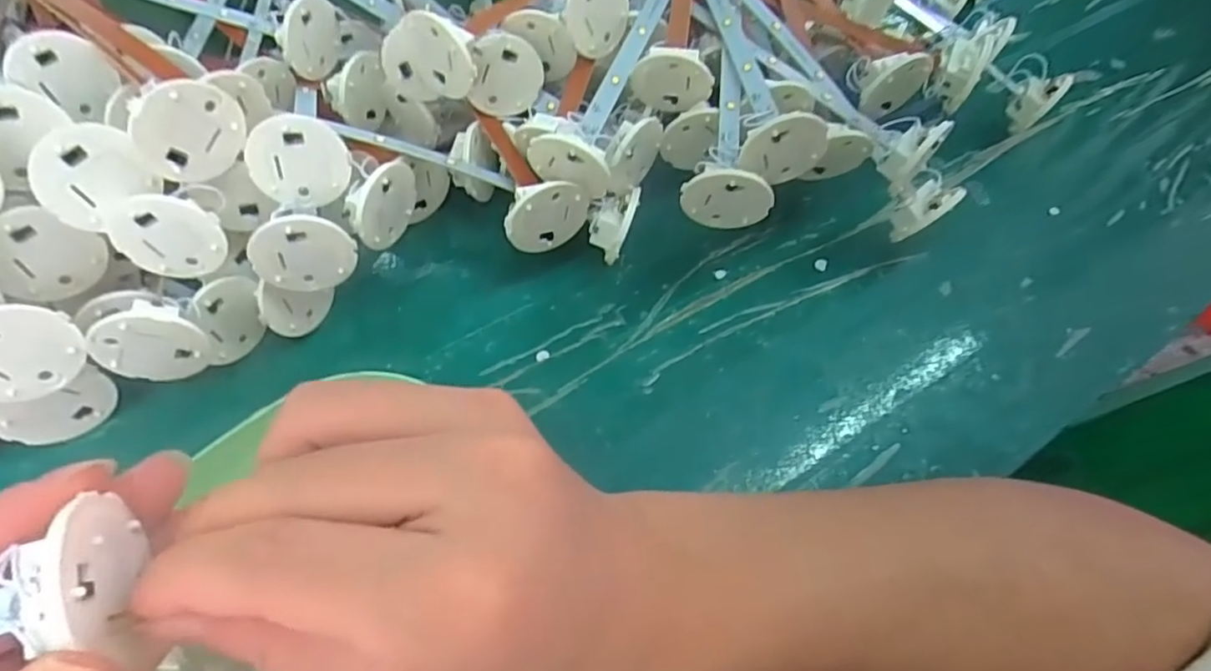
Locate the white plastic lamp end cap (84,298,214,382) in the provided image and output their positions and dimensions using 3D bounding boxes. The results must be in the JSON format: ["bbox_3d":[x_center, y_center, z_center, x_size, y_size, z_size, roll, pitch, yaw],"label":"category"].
[{"bbox_3d":[-0.174,0.002,0.248,0.035,0.037,0.013,-26,52,7],"label":"white plastic lamp end cap"}]

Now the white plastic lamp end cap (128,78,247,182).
[{"bbox_3d":[-0.156,-0.077,0.242,0.007,0.037,0.037,42,66,19],"label":"white plastic lamp end cap"}]

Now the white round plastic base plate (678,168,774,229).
[{"bbox_3d":[0.052,-0.058,0.282,0.038,0.034,0.006,13,60,5],"label":"white round plastic base plate"}]

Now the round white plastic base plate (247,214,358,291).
[{"bbox_3d":[-0.121,-0.032,0.258,0.035,0.039,0.004,-41,49,19],"label":"round white plastic base plate"}]

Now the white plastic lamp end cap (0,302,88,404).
[{"bbox_3d":[-0.207,0.007,0.227,0.004,0.038,0.036,34,94,37],"label":"white plastic lamp end cap"}]

